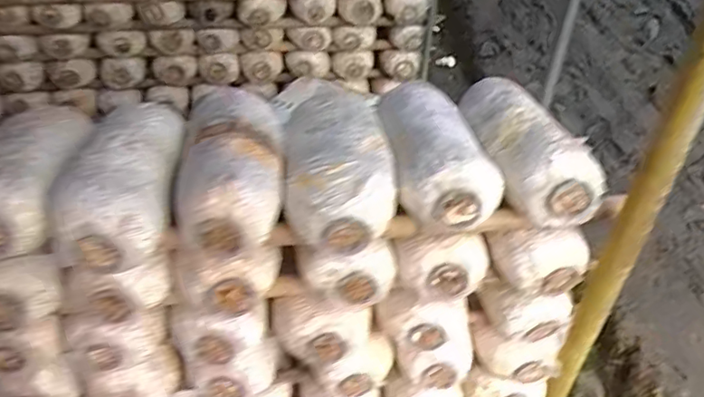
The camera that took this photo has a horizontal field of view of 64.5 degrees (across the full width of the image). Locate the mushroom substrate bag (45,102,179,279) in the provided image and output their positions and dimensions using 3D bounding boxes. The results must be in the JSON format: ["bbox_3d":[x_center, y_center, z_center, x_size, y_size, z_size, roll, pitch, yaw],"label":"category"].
[{"bbox_3d":[-0.328,-0.036,0.826,0.130,0.107,0.283,1,43,1],"label":"mushroom substrate bag"}]

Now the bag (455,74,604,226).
[{"bbox_3d":[0.281,-0.099,0.910,0.148,0.095,0.305,-7,43,-7],"label":"bag"}]

